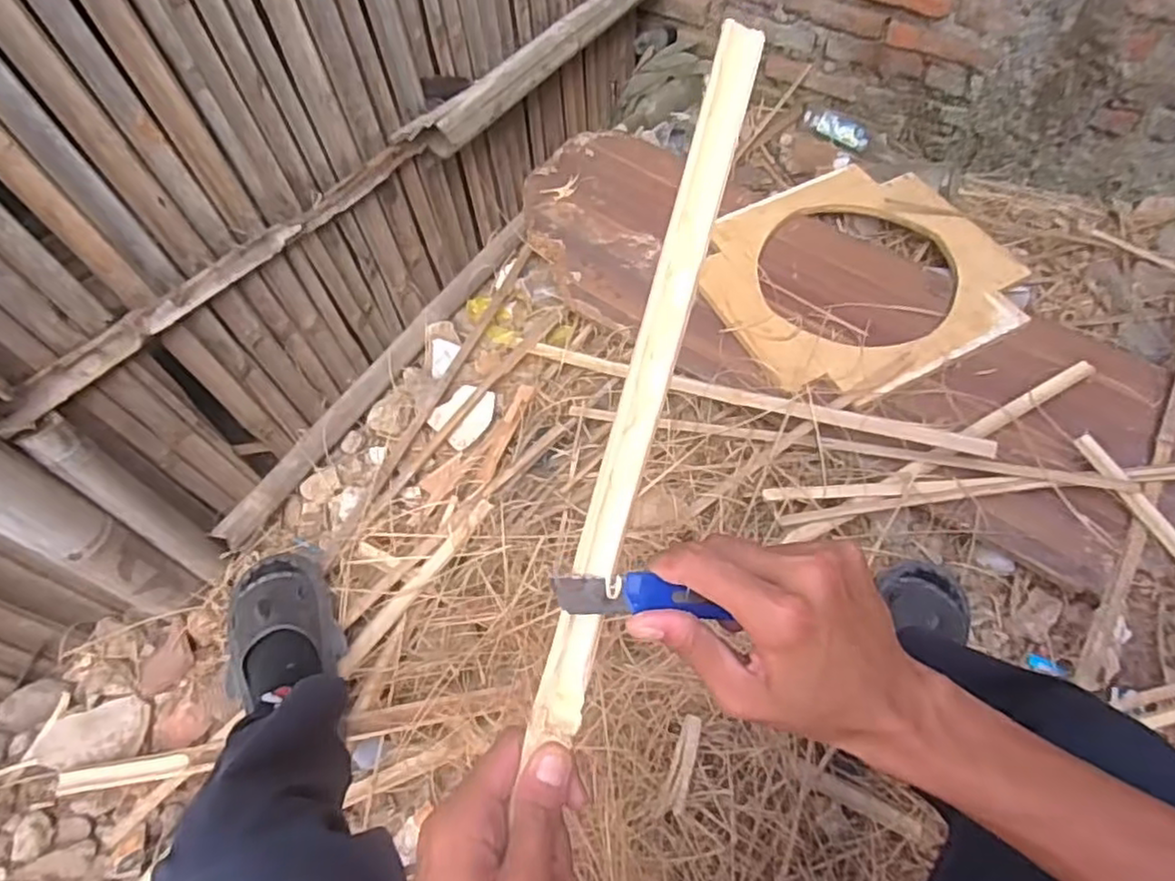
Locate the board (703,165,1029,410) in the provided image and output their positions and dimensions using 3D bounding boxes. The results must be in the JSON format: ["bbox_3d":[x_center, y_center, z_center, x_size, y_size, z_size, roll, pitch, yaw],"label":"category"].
[{"bbox_3d":[0.459,-0.297,1.178,0.488,0.030,0.461,-25,60,-9],"label":"board"}]

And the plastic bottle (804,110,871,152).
[{"bbox_3d":[0.532,-0.669,1.458,0.147,0.050,0.055,32,62,21],"label":"plastic bottle"}]

